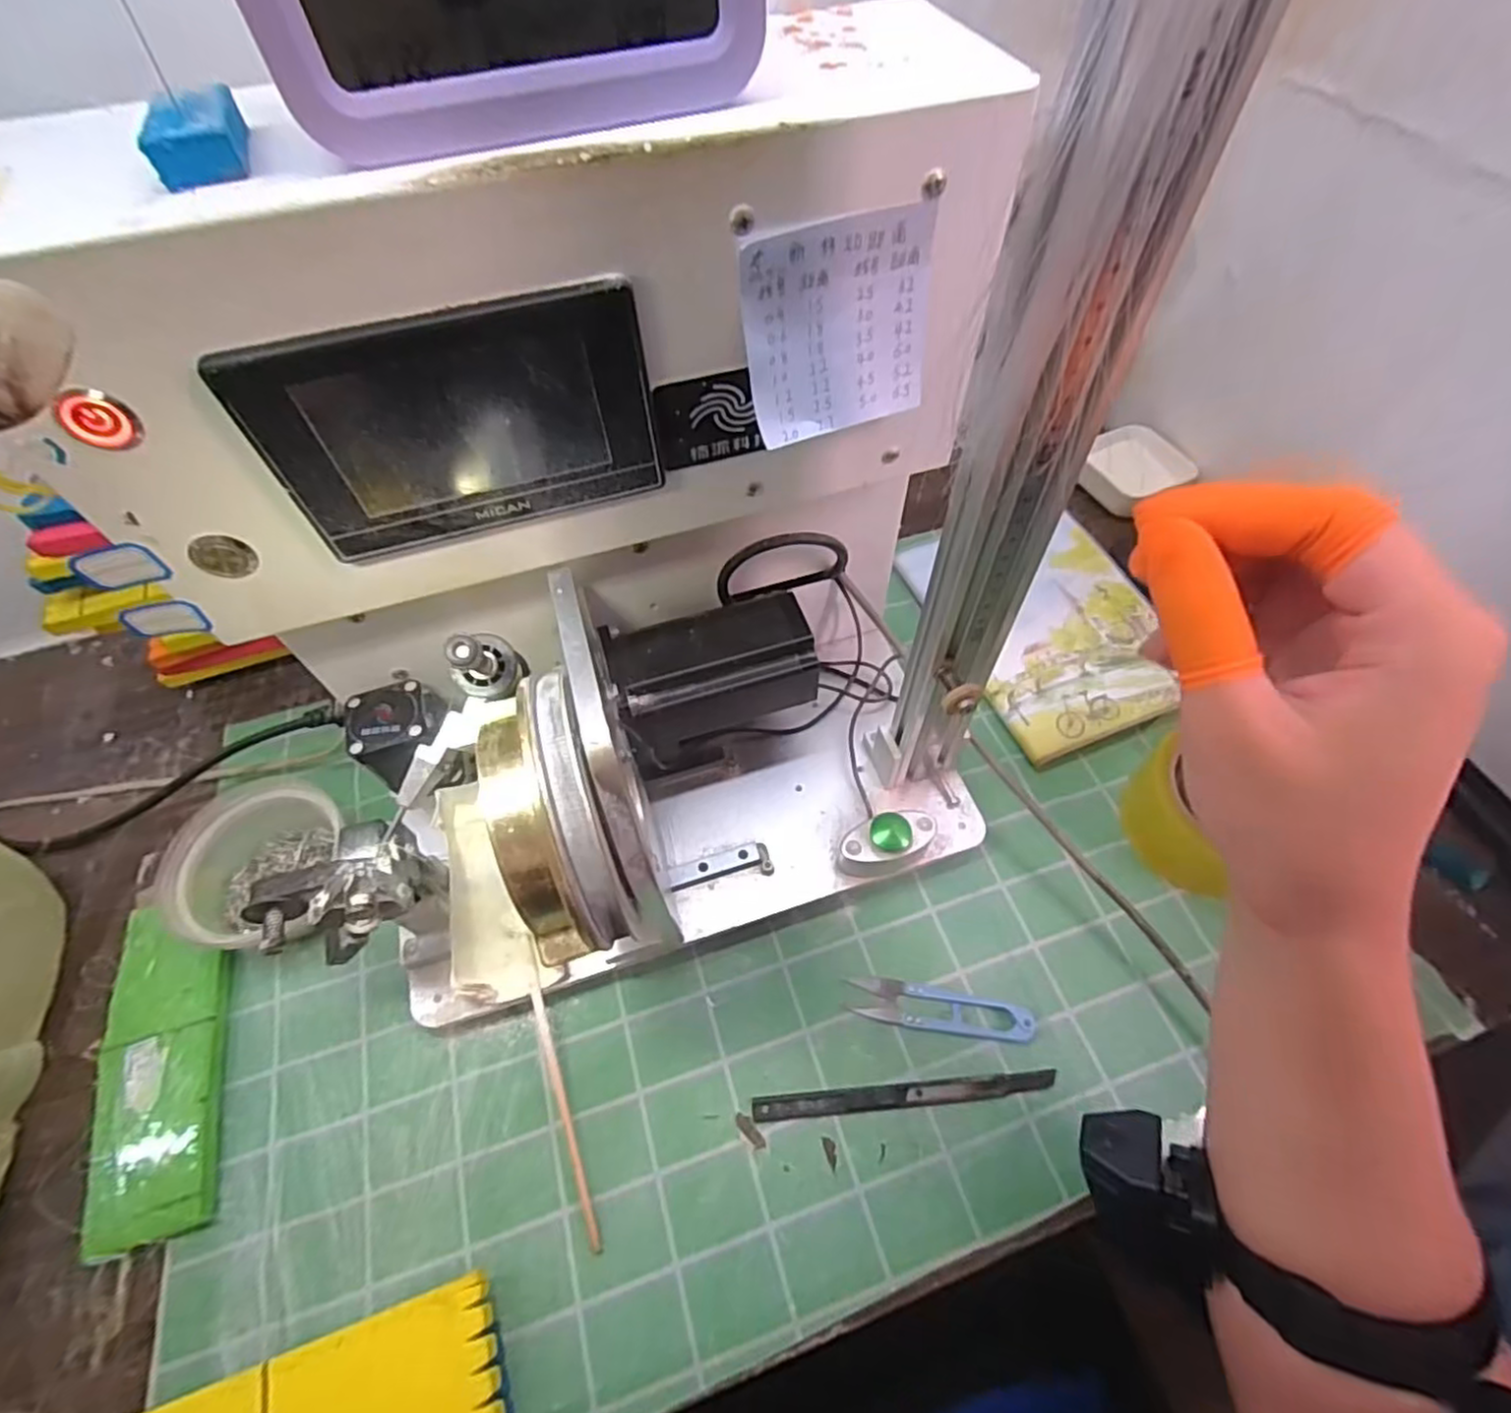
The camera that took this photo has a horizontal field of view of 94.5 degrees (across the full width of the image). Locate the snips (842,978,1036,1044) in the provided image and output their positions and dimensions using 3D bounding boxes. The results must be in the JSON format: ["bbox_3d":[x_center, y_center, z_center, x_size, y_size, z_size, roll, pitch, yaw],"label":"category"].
[{"bbox_3d":[0.103,0.170,0.392,0.100,0.009,0.023,7,58,7],"label":"snips"}]

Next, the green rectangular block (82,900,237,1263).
[{"bbox_3d":[-0.332,0.198,0.393,0.059,0.016,0.174,-16,58,-8],"label":"green rectangular block"}]

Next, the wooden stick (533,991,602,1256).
[{"bbox_3d":[-0.100,0.214,0.366,0.007,0.008,0.124,-18,71,-9],"label":"wooden stick"}]

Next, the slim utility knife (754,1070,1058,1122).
[{"bbox_3d":[0.080,0.207,0.373,0.161,0.005,0.011,-5,57,-1],"label":"slim utility knife"}]

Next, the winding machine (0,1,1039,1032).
[{"bbox_3d":[-0.059,-0.027,0.326,0.349,0.350,0.222,-20,58,-10],"label":"winding machine"}]

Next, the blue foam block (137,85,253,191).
[{"bbox_3d":[-0.165,-0.169,0.206,0.023,0.013,0.041,-19,59,-11],"label":"blue foam block"}]

